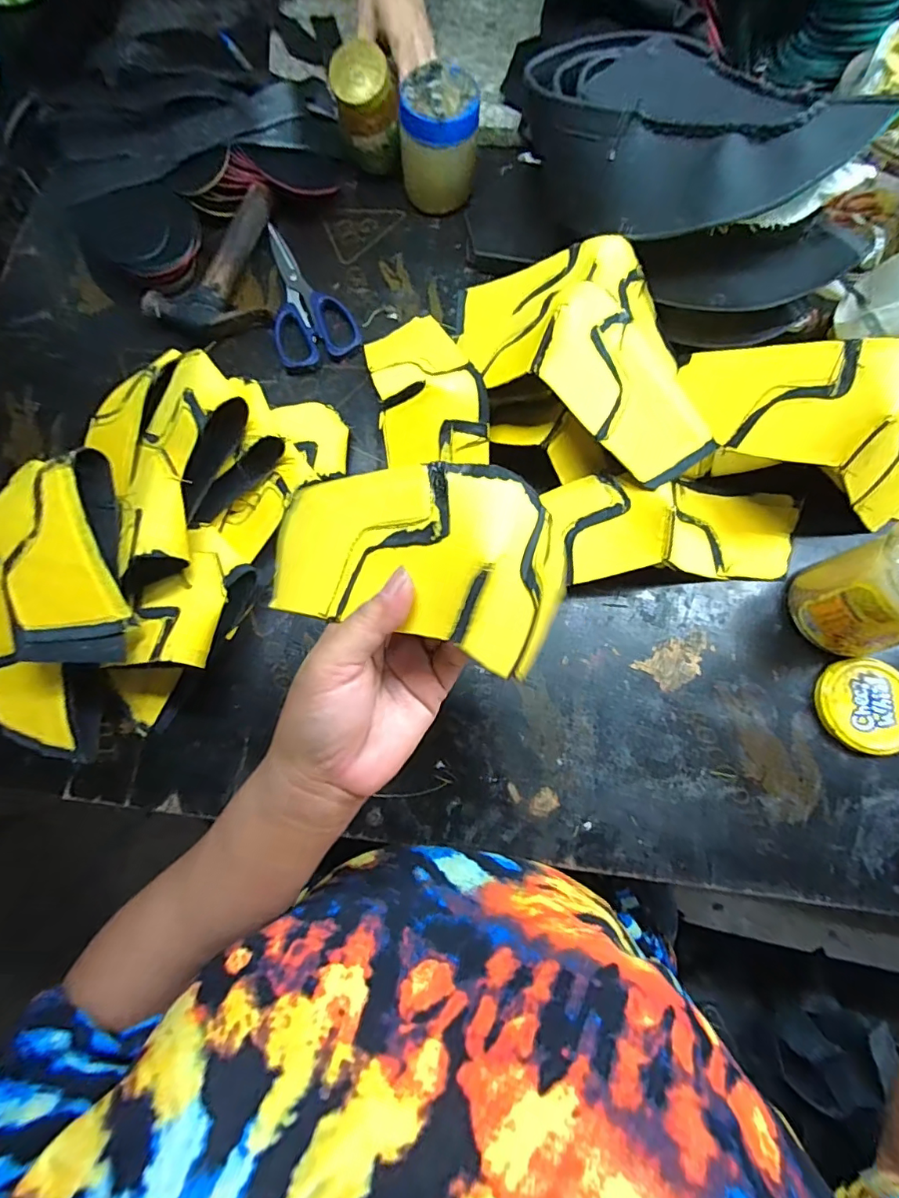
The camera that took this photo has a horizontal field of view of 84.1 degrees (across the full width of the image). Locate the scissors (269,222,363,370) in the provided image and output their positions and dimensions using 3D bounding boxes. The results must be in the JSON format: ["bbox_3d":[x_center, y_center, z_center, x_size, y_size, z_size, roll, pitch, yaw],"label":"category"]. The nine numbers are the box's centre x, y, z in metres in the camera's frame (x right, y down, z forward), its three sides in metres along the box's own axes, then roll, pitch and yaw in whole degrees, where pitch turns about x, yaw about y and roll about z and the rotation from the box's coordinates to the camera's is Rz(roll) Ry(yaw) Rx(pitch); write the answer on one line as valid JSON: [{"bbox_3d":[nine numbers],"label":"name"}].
[{"bbox_3d":[-0.150,-0.311,0.508,0.081,0.011,0.169,-20,76,-3],"label":"scissors"}]

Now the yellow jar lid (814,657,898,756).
[{"bbox_3d":[0.324,0.083,0.387,0.070,0.015,0.071,0,76,2],"label":"yellow jar lid"}]

